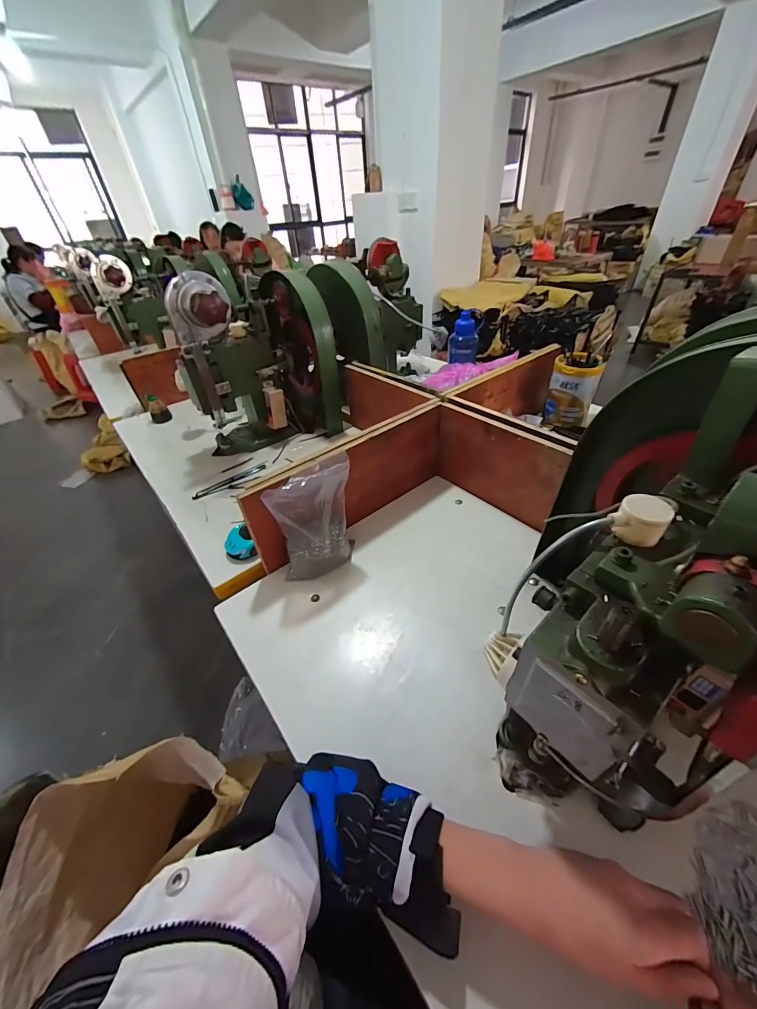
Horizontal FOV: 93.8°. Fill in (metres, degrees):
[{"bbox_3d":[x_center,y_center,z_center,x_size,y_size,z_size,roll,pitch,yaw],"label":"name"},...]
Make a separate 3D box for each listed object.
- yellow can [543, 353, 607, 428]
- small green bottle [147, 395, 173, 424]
[{"bbox_3d":[0.549,-0.322,1.008,0.120,0.167,0.129,13,43,20],"label":"yellow can"},{"bbox_3d":[-0.777,-0.337,1.248,0.064,0.084,0.064,-28,45,-25],"label":"small green bottle"}]

